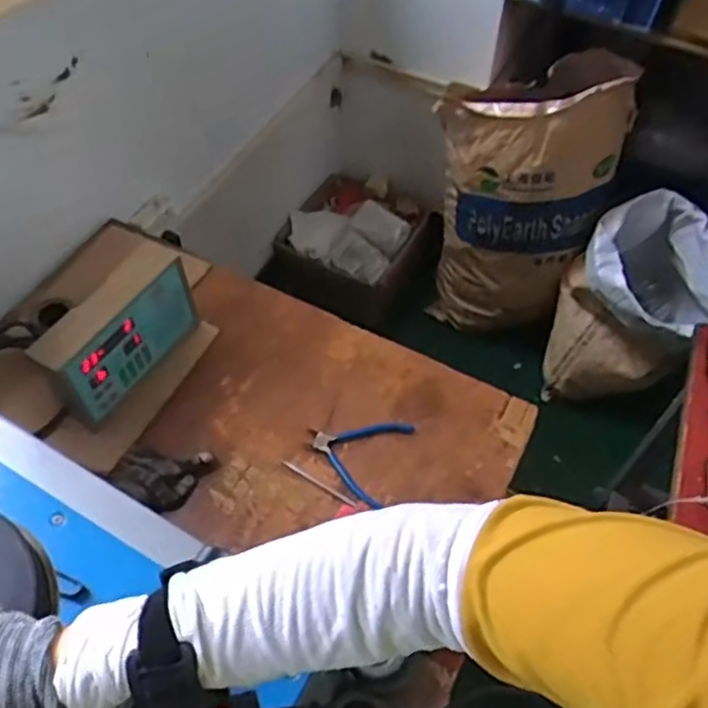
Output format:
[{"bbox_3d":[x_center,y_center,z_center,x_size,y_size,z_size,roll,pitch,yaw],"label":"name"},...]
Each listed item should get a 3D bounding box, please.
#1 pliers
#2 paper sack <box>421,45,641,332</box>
[{"bbox_3d":[-0.001,0.134,0.956,0.130,0.012,0.128,16,57,10],"label":"pliers"},{"bbox_3d":[0.371,-0.319,1.636,0.360,0.718,0.220,30,60,18],"label":"paper sack"}]

